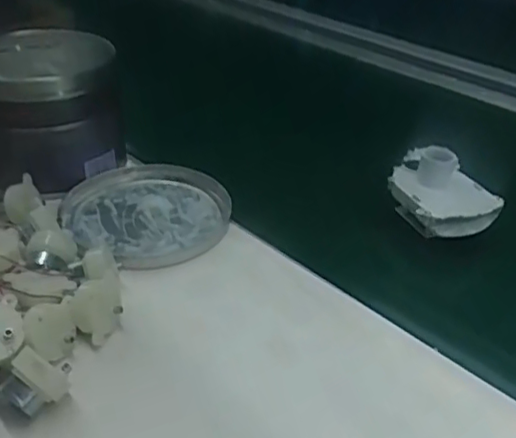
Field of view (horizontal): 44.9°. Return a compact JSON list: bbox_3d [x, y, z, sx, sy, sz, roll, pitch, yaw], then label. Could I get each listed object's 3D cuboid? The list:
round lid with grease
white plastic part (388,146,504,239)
[{"bbox_3d":[-0.084,-0.007,0.492,0.129,0.019,0.131,1,32,-1],"label":"round lid with grease"},{"bbox_3d":[0.148,-0.024,0.504,0.068,0.049,0.082,-12,35,-21],"label":"white plastic part"}]

